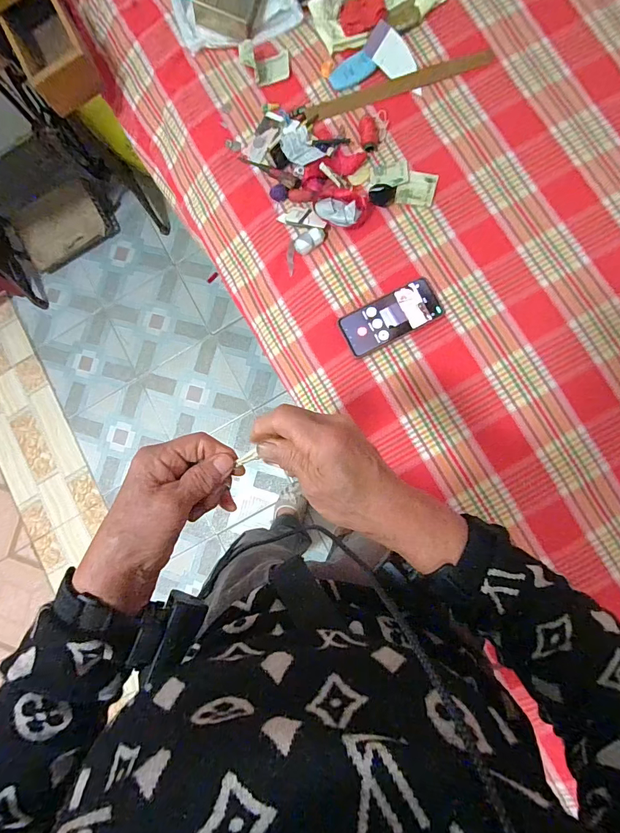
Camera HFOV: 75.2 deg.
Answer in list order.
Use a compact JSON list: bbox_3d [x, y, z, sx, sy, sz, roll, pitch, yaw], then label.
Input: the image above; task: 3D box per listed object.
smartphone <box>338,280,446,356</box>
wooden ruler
[{"bbox_3d":[0.135,-0.165,0.664,0.165,0.008,0.074,-26,82,5],"label":"smartphone"},{"bbox_3d":[0.156,-0.582,0.708,0.325,0.008,0.031,-16,87,4],"label":"wooden ruler"}]

